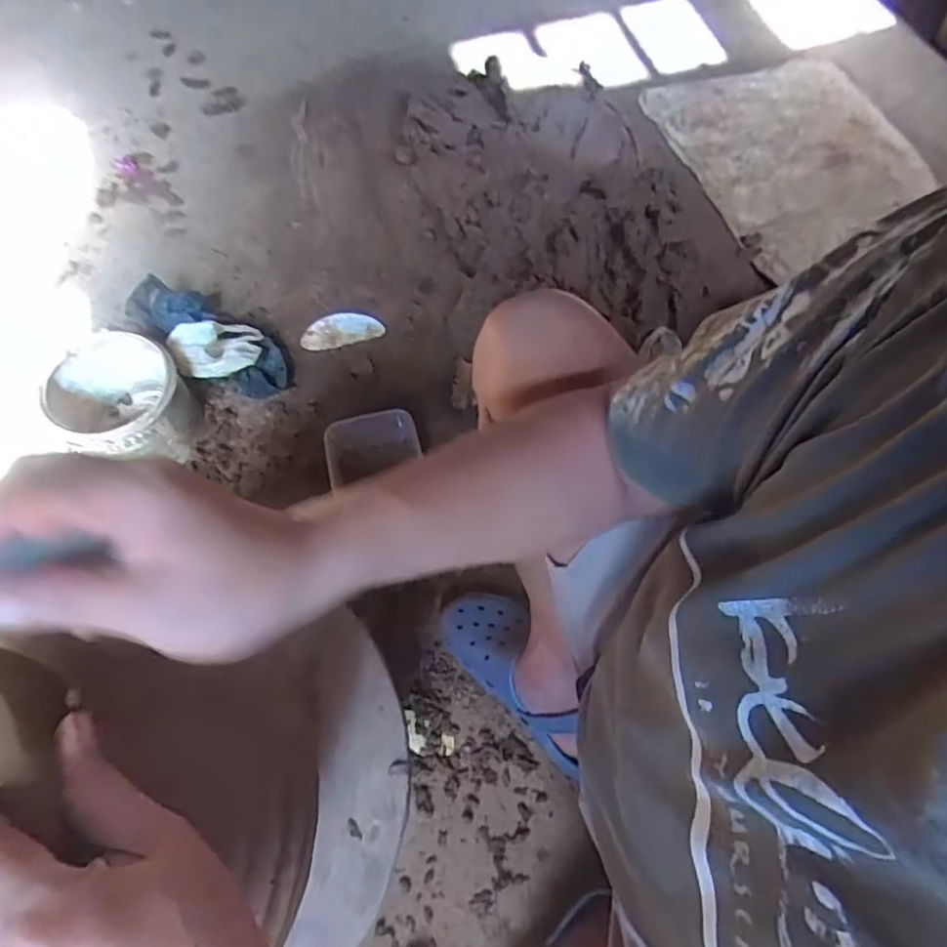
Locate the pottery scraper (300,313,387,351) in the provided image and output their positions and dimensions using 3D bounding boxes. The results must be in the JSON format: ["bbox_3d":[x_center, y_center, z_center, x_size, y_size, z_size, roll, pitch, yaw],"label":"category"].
[{"bbox_3d":[-0.228,-0.249,1.024,0.139,0.022,0.059,-12,67,-7],"label":"pottery scraper"}]

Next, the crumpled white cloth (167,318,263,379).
[{"bbox_3d":[-0.394,-0.188,0.893,0.134,0.052,0.084,-10,67,-7],"label":"crumpled white cloth"}]

